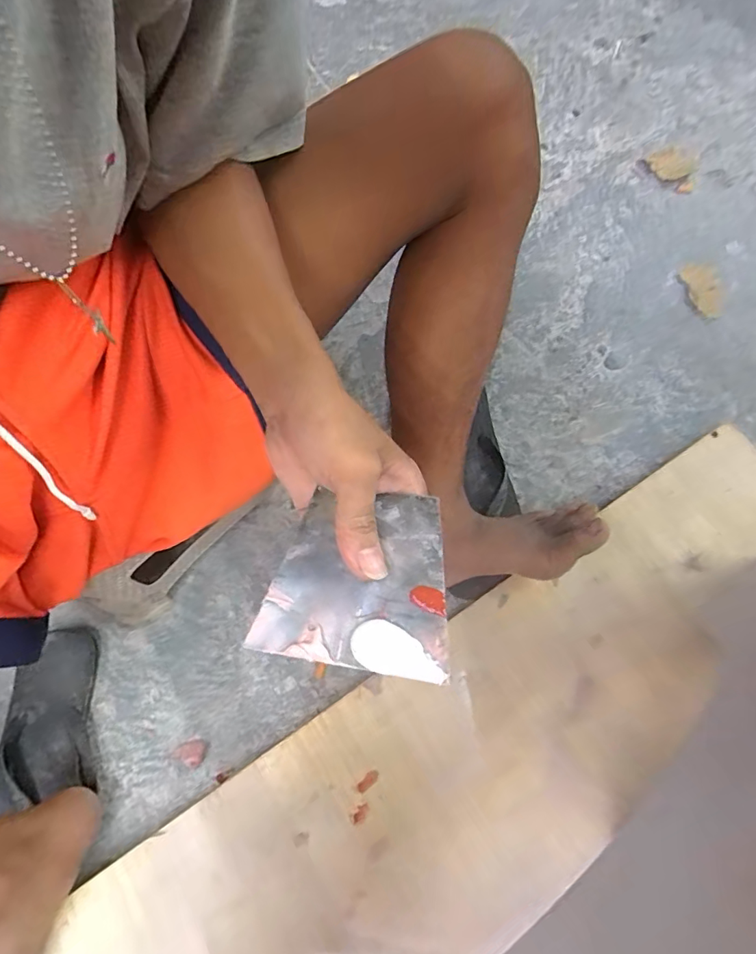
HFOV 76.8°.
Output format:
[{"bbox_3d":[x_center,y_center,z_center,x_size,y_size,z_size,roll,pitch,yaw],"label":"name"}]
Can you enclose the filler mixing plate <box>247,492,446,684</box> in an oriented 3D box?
[{"bbox_3d":[-0.010,0.054,0.263,0.099,0.005,0.095,6,64,11],"label":"filler mixing plate"}]

